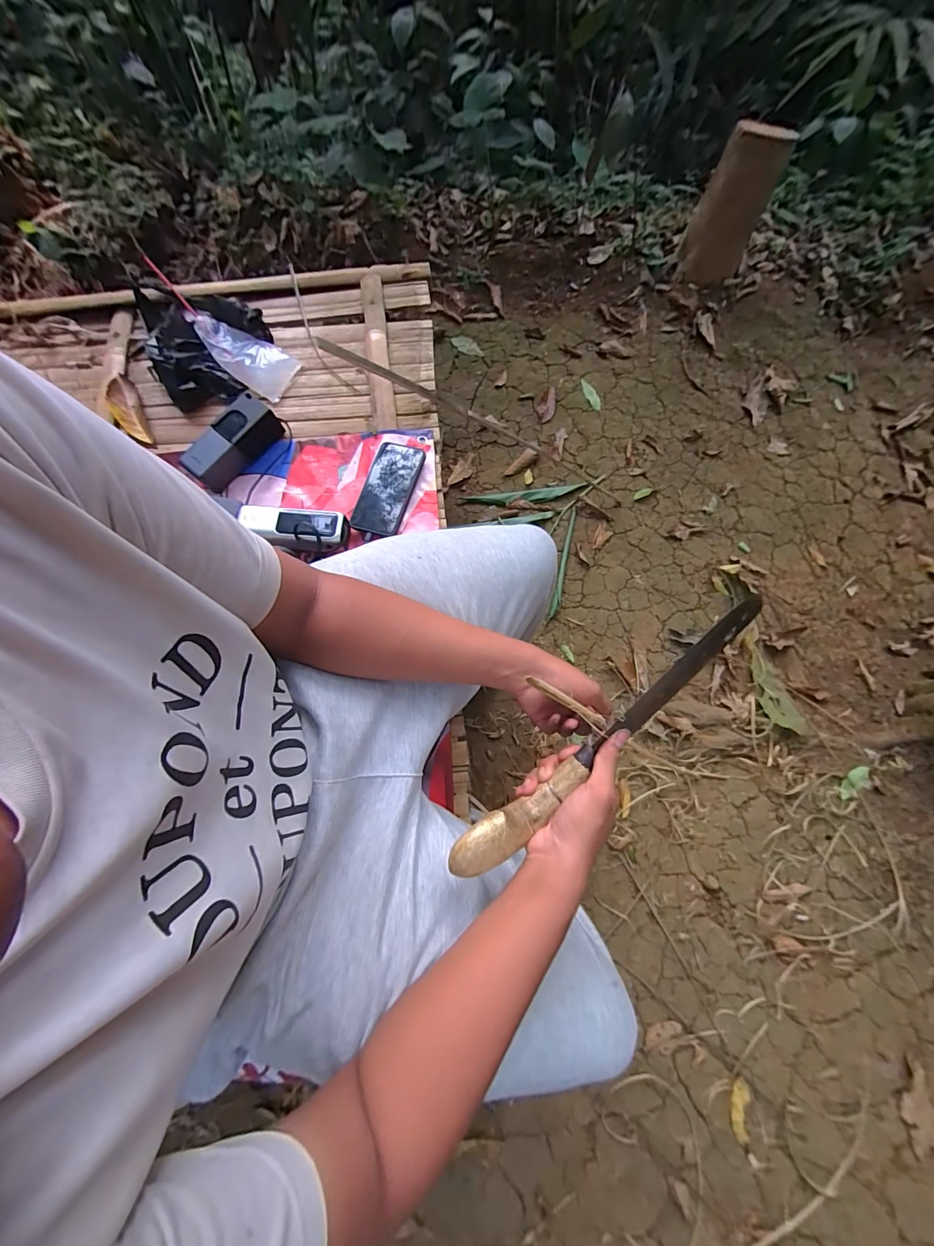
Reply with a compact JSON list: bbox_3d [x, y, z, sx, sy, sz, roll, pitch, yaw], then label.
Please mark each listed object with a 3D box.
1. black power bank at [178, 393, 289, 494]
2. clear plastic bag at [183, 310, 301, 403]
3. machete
[{"bbox_3d":[-0.369,-0.285,0.653,0.064,0.055,0.153,36,77,8],"label":"black power bank"},{"bbox_3d":[-0.393,-0.472,0.711,0.196,0.017,0.090,34,77,-5],"label":"clear plastic bag"},{"bbox_3d":[0.134,0.101,0.378,0.365,0.046,0.051,-41,80,-4],"label":"machete"}]

